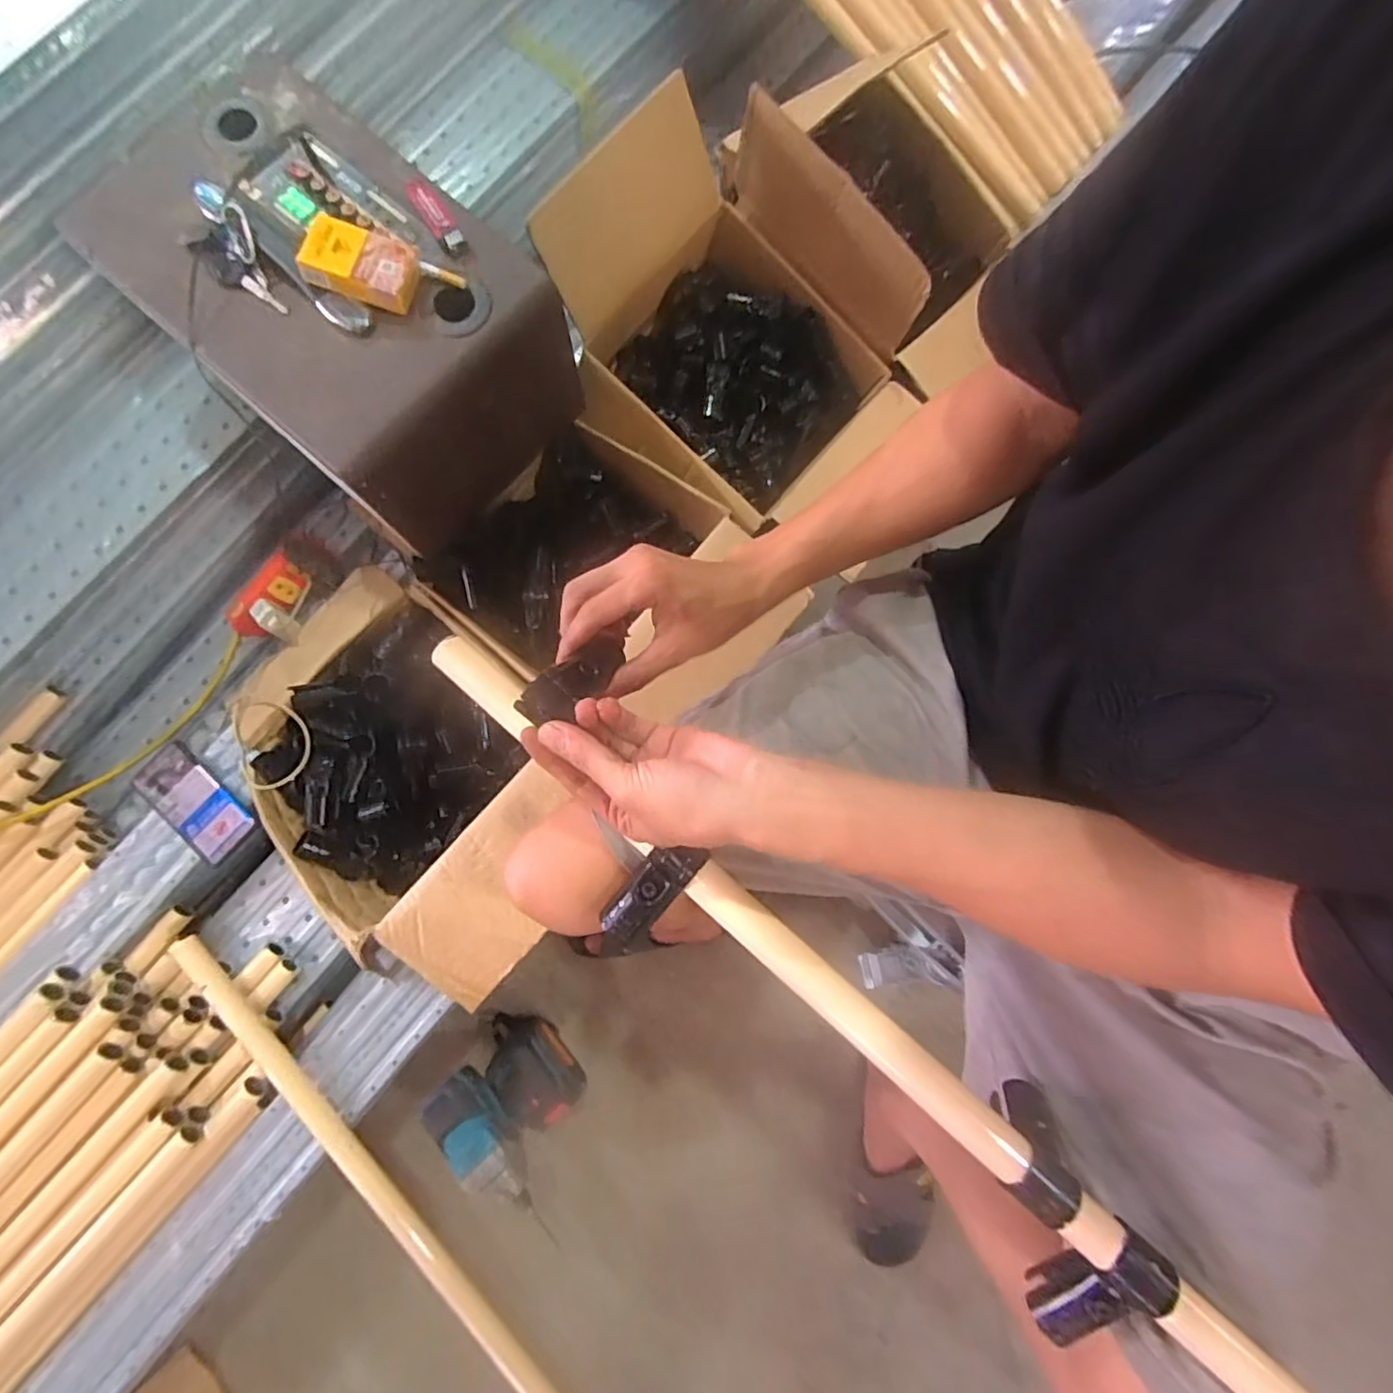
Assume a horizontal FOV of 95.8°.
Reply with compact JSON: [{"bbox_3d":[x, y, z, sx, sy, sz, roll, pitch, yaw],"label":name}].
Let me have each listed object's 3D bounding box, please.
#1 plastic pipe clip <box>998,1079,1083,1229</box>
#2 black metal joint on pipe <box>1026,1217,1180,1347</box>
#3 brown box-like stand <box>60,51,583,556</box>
[{"bbox_3d":[0.207,0.278,0.395,0.040,0.087,0.022,31,109,6],"label":"plastic pipe clip"},{"bbox_3d":[0.227,0.342,0.366,0.033,0.050,0.085,45,120,8],"label":"black metal joint on pipe"},{"bbox_3d":[-0.365,-0.396,0.661,0.373,0.185,0.279,37,81,7],"label":"brown box-like stand"}]

